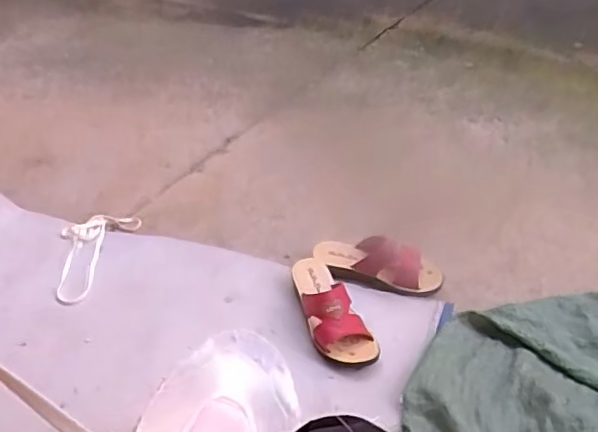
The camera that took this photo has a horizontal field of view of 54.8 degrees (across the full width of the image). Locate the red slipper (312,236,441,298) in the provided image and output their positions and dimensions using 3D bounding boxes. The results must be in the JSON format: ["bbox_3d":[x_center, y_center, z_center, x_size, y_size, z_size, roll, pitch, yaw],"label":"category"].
[{"bbox_3d":[0.139,0.083,1.031,0.229,0.073,0.087,5,43,12],"label":"red slipper"}]

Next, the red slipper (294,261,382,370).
[{"bbox_3d":[0.045,0.144,0.946,0.085,0.076,0.229,-19,43,-14],"label":"red slipper"}]

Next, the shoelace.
[{"bbox_3d":[-0.425,0.071,1.129,0.140,0.021,0.230,7,43,14],"label":"shoelace"}]

